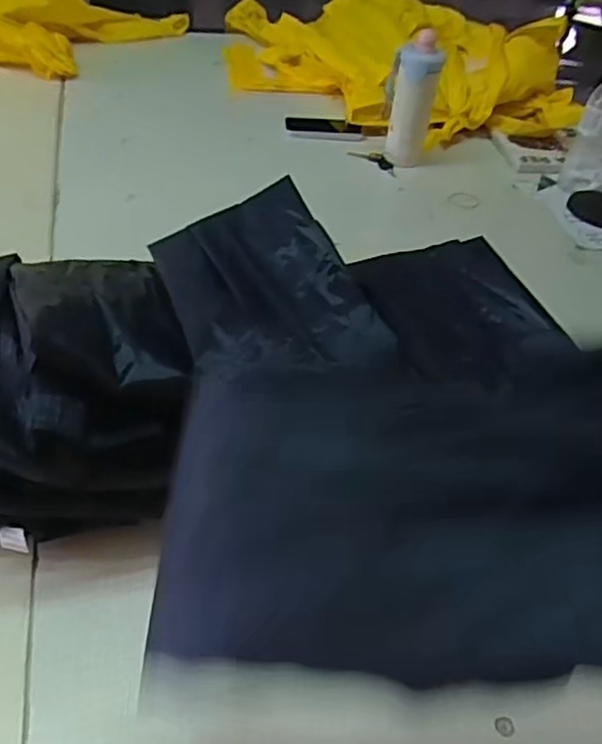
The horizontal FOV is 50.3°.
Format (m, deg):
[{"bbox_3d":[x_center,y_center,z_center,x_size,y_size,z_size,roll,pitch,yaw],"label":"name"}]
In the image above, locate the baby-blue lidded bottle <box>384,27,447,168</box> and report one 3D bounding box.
[{"bbox_3d":[0.204,-0.501,1.206,0.088,0.228,0.096,8,42,0],"label":"baby-blue lidded bottle"}]

